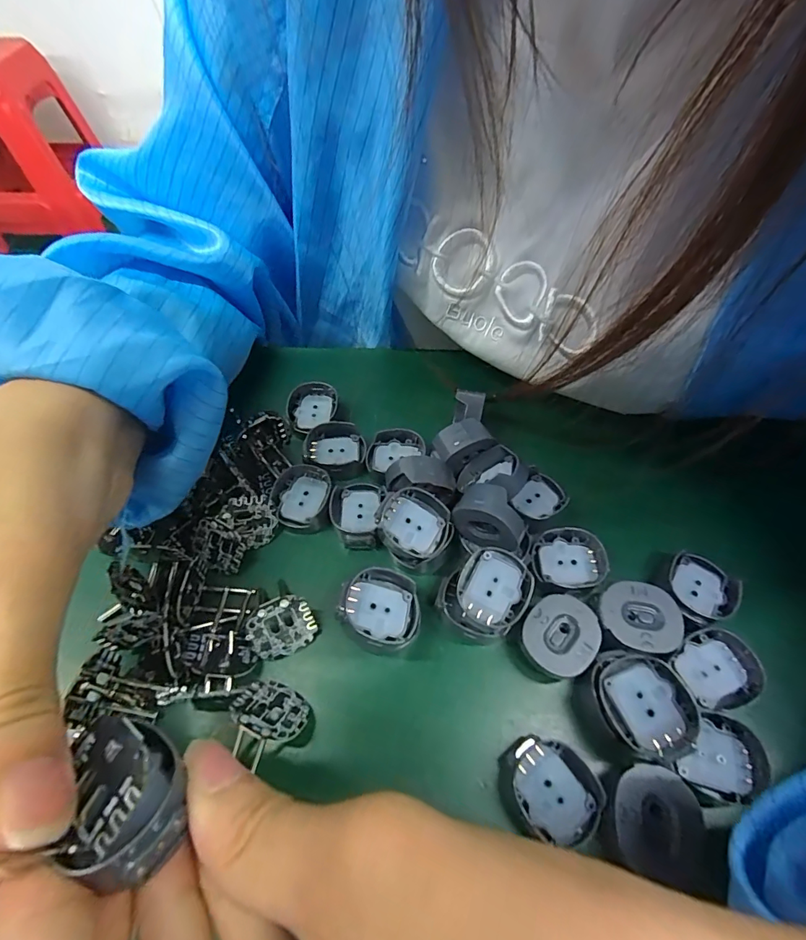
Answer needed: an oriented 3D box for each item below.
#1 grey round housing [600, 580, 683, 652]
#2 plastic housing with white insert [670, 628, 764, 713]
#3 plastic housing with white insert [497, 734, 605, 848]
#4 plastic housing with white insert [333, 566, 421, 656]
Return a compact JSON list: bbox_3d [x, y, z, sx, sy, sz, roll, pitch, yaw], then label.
[{"bbox_3d":[0.085,0.052,0.160,0.027,0.005,0.024,11,58,7],"label":"grey round housing"},{"bbox_3d":[0.110,0.068,0.153,0.027,0.008,0.024,-20,59,-12],"label":"plastic housing with white insert"},{"bbox_3d":[0.045,0.097,0.135,0.030,0.007,0.025,13,58,8],"label":"plastic housing with white insert"},{"bbox_3d":[-0.007,0.050,0.159,0.027,0.015,0.028,0,57,0],"label":"plastic housing with white insert"}]

